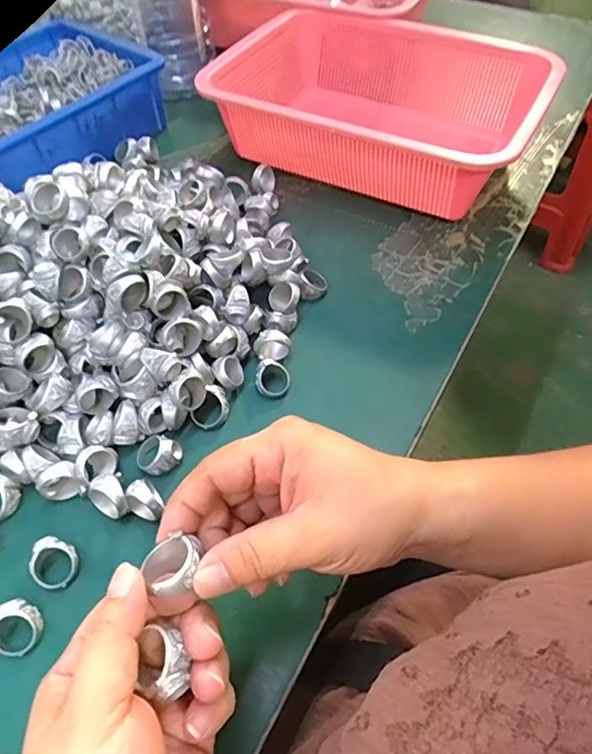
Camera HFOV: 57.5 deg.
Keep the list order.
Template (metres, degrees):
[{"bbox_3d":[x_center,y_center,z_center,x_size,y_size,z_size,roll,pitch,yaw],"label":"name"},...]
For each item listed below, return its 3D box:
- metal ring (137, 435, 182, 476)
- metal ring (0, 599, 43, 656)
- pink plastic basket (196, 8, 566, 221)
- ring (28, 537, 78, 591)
[{"bbox_3d":[-0.089,0.050,0.350,0.028,0.016,0.024,-31,60,-20],"label":"metal ring"},{"bbox_3d":[-0.149,0.135,0.289,0.023,0.019,0.026,18,56,13],"label":"metal ring"},{"bbox_3d":[0.084,-0.265,0.540,0.297,0.088,0.223,25,58,17],"label":"pink plastic basket"},{"bbox_3d":[-0.139,0.107,0.311,0.024,0.017,0.025,0,54,0],"label":"ring"}]

